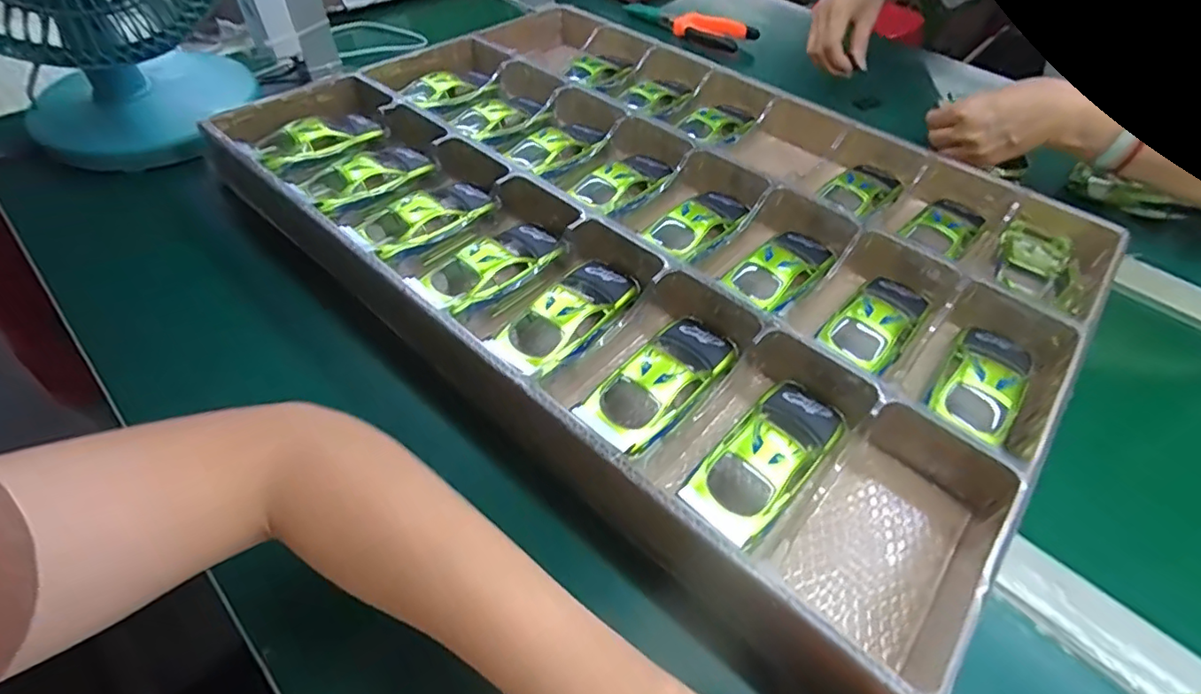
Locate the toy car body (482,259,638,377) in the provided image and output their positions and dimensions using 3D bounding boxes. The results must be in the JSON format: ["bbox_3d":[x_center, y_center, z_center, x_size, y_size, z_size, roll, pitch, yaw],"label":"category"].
[{"bbox_3d":[-0.021,-0.027,0.385,0.049,0.022,0.117,33,56,22],"label":"toy car body"}]

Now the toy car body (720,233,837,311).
[{"bbox_3d":[0.143,-0.064,0.437,0.050,0.026,0.094,37,58,25],"label":"toy car body"}]

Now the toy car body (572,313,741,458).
[{"bbox_3d":[0.038,0.023,0.361,0.049,0.032,0.119,35,57,23],"label":"toy car body"}]

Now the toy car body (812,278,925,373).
[{"bbox_3d":[0.201,-0.020,0.405,0.049,0.027,0.100,37,58,25],"label":"toy car body"}]

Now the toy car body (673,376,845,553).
[{"bbox_3d":[0.098,0.064,0.331,0.050,0.036,0.127,37,58,24],"label":"toy car body"}]

